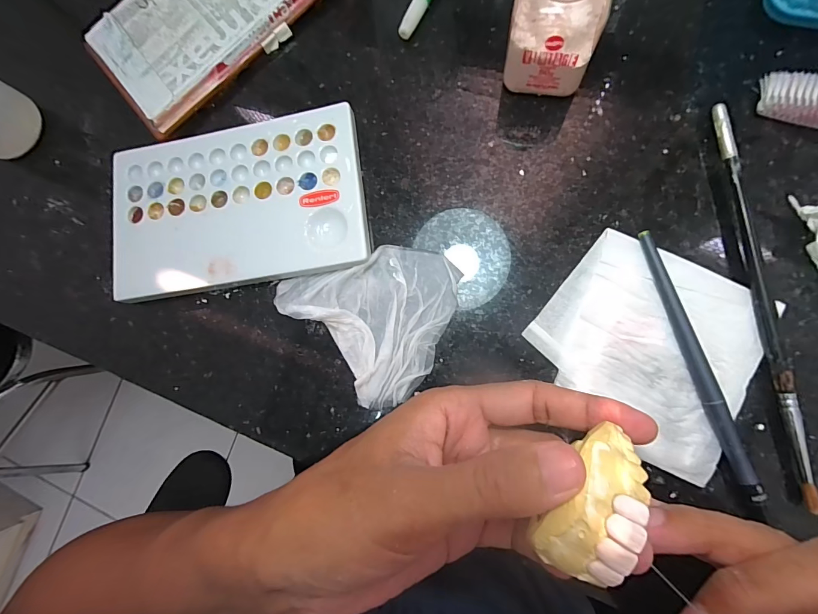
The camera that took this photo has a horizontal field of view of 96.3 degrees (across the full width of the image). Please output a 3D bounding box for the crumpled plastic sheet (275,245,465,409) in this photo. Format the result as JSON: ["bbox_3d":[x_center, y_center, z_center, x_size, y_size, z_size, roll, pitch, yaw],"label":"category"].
[{"bbox_3d":[-0.014,-0.001,0.198,0.083,0.009,0.086,-42,80,2],"label":"crumpled plastic sheet"}]

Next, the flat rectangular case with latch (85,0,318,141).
[{"bbox_3d":[-0.126,-0.185,0.229,0.149,0.011,0.087,-41,80,2],"label":"flat rectangular case with latch"}]

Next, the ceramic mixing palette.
[{"bbox_3d":[-0.100,-0.058,0.215,0.150,0.012,0.091,-9,83,6],"label":"ceramic mixing palette"}]

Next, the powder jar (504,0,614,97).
[{"bbox_3d":[0.070,-0.135,0.172,0.042,0.067,0.035,12,86,9],"label":"powder jar"}]

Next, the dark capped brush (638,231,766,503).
[{"bbox_3d":[0.135,0.024,0.171,0.007,0.007,0.126,-18,82,5],"label":"dark capped brush"}]

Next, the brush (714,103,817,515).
[{"bbox_3d":[0.165,-0.005,0.171,0.007,0.009,0.187,-9,83,7],"label":"brush"}]

